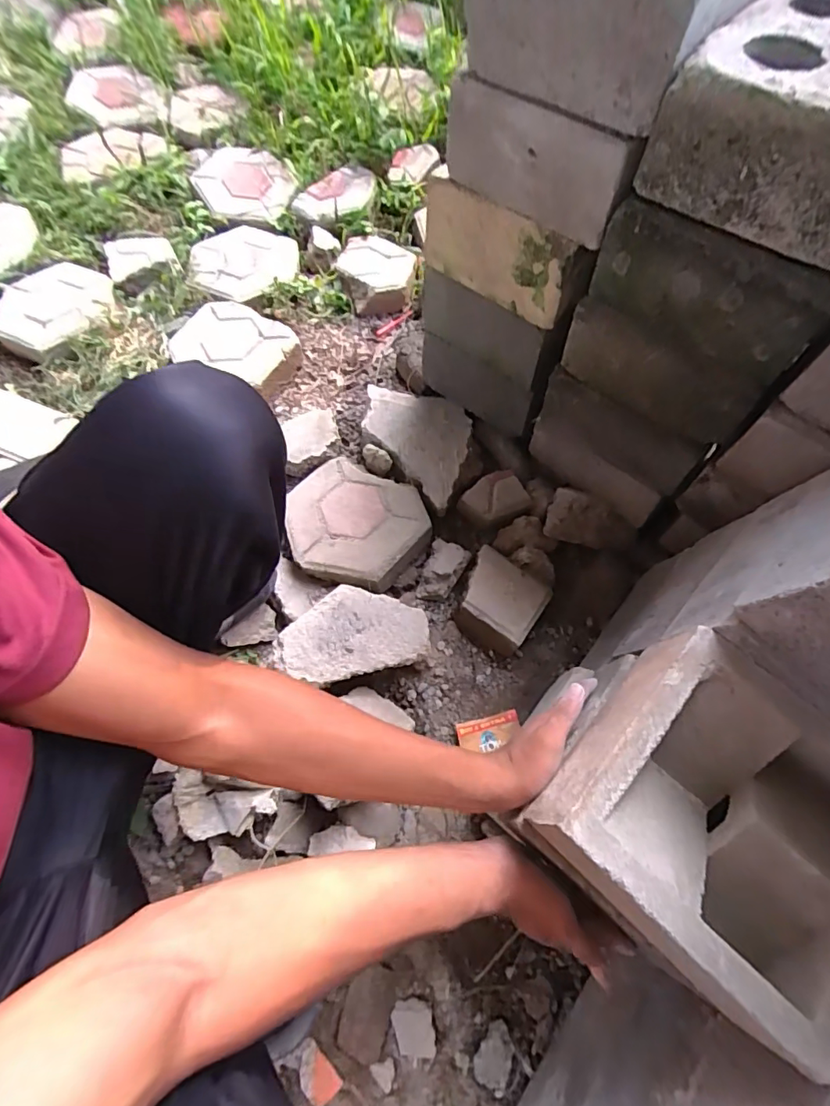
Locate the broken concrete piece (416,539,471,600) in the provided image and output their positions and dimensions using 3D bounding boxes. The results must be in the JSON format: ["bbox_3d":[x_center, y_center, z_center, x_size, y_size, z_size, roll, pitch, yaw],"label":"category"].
[{"bbox_3d":[0.043,0.023,0.715,0.056,0.037,0.089,17,68,6],"label":"broken concrete piece"}]

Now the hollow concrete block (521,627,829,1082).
[{"bbox_3d":[0.232,0.206,0.387,0.201,0.105,0.203,39,72,14],"label":"hollow concrete block"}]

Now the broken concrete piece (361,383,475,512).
[{"bbox_3d":[0.016,-0.188,0.777,0.138,0.030,0.223,-37,73,-15],"label":"broken concrete piece"}]

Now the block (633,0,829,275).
[{"bbox_3d":[0.329,-0.352,0.391,0.199,0.091,0.216,39,72,14],"label":"block"}]

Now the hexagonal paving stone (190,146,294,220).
[{"bbox_3d":[-0.351,-0.758,1.014,0.186,0.042,0.163,3,67,0],"label":"hexagonal paving stone"}]

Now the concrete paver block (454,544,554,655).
[{"bbox_3d":[0.117,0.063,0.687,0.115,0.054,0.118,33,70,12],"label":"concrete paver block"}]

